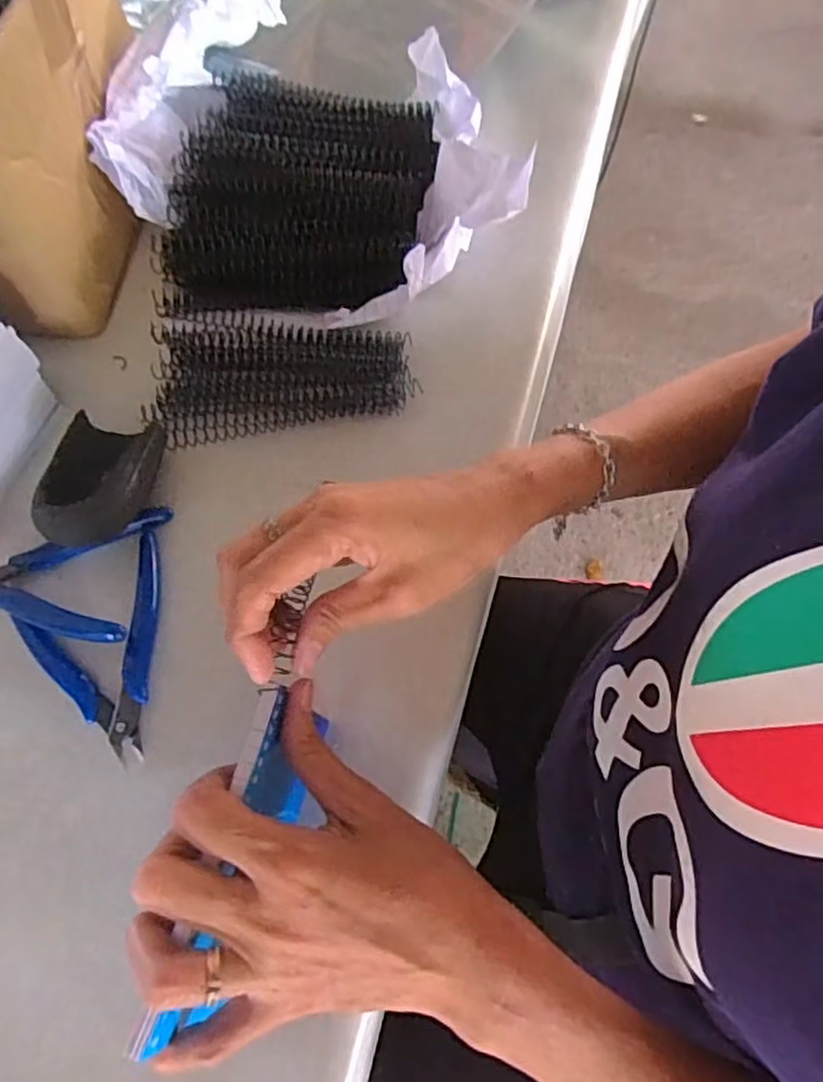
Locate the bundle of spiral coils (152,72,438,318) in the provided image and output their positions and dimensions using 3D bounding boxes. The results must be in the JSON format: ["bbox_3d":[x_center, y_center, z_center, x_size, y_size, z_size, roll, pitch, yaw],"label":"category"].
[{"bbox_3d":[-0.076,-0.241,0.465,0.170,0.056,0.197,5,67,6],"label":"bundle of spiral coils"}]

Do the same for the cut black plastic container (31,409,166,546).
[{"bbox_3d":[-0.178,-0.039,0.391,0.056,0.038,0.086,0,66,4],"label":"cut black plastic container"}]

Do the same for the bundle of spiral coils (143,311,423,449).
[{"bbox_3d":[-0.083,-0.110,0.430,0.163,0.019,0.084,-6,66,1],"label":"bundle of spiral coils"}]

